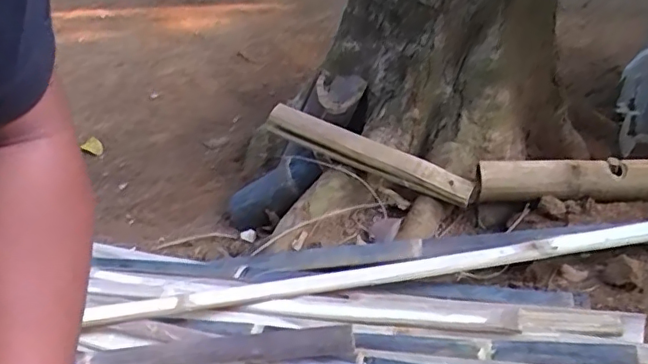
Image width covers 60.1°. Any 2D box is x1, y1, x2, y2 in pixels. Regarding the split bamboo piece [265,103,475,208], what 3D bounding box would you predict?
[{"bbox_3d":[0.077,-0.055,1.048,0.412,0.058,0.038,23,41,18],"label":"split bamboo piece"}]

